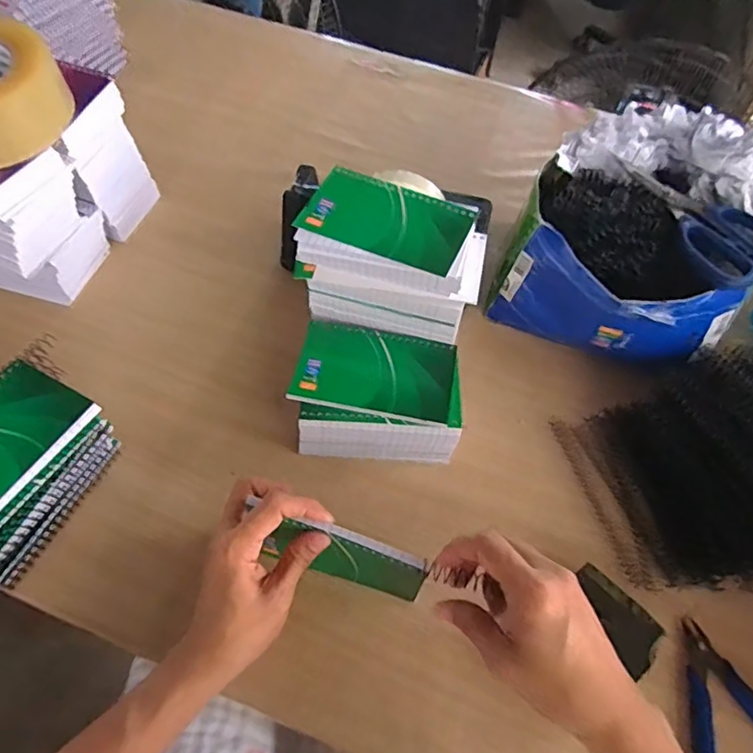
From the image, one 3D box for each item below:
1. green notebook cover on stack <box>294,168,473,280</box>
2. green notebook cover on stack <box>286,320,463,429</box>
[{"bbox_3d":[0.008,-0.125,0.451,0.126,0.004,0.076,20,61,10],"label":"green notebook cover on stack"},{"bbox_3d":[0.004,-0.005,0.470,0.134,0.009,0.080,10,57,3],"label":"green notebook cover on stack"}]

